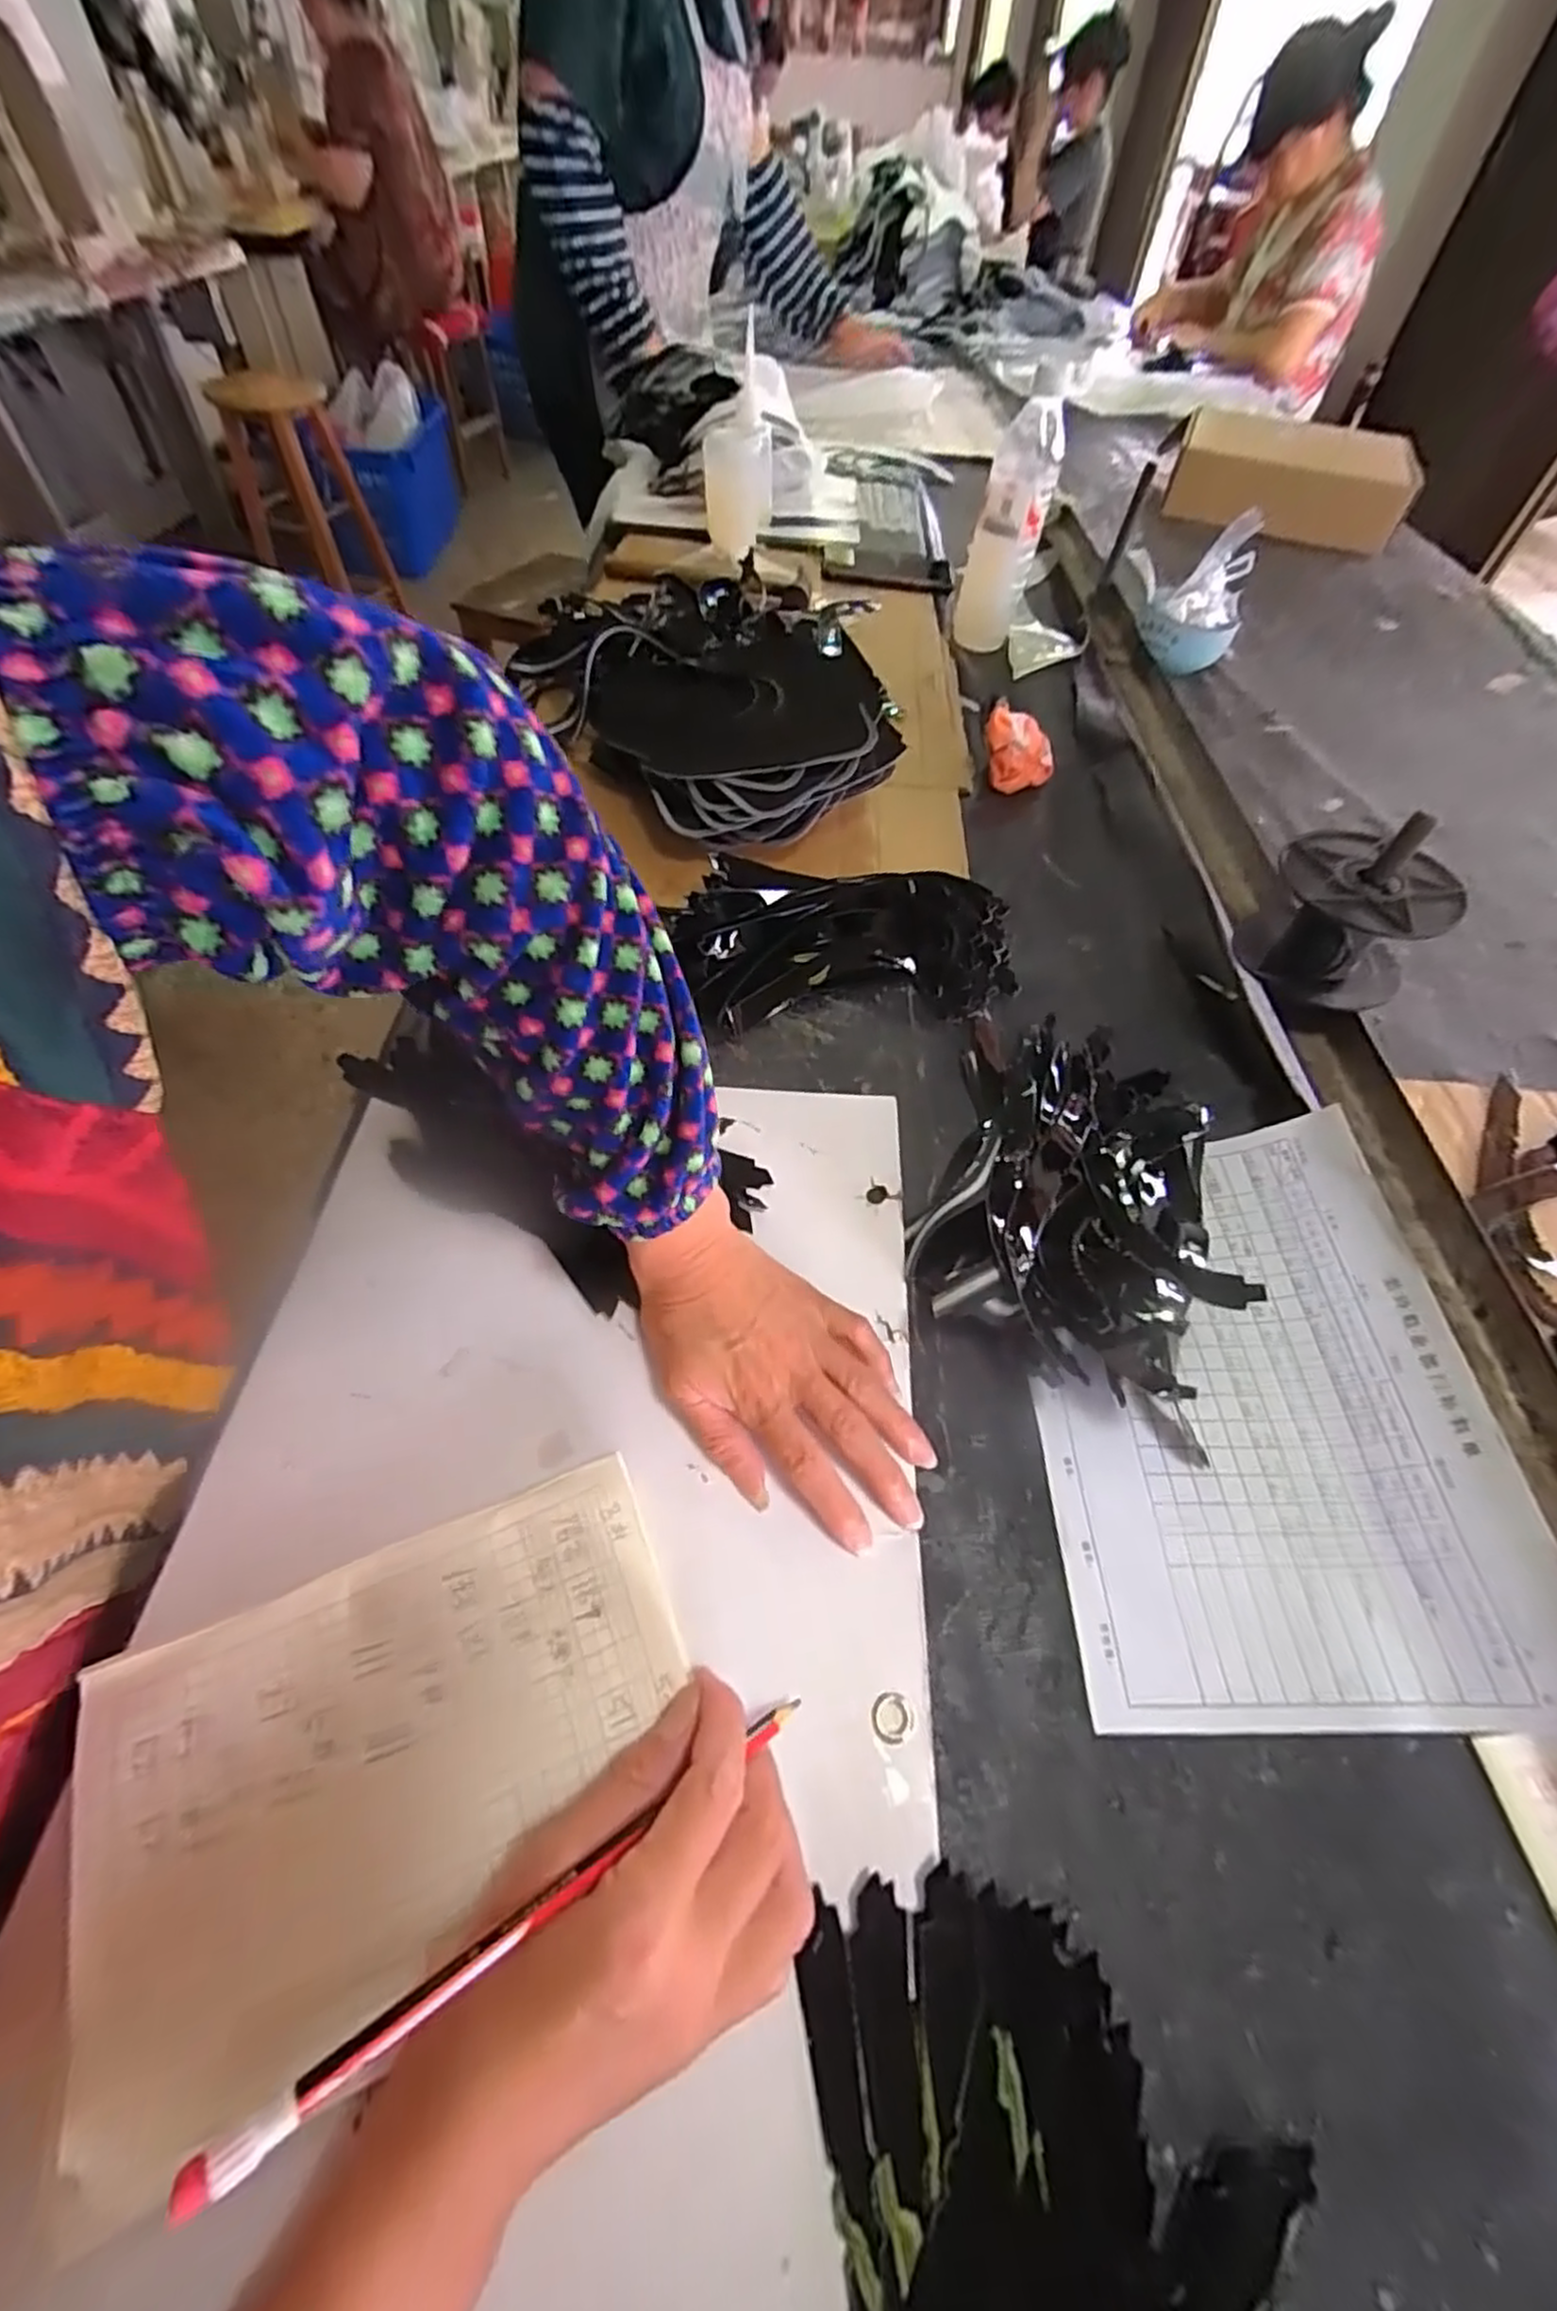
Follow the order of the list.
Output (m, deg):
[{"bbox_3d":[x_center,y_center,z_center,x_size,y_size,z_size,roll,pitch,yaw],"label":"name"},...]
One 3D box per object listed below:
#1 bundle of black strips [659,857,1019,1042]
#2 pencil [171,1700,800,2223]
[{"bbox_3d":[0.043,-0.143,0.511,0.219,0.056,0.110,-3,56,-6],"label":"bundle of black strips"},{"bbox_3d":[-0.065,0.222,0.226,0.184,0.005,0.010,-12,54,-38],"label":"pencil"}]

